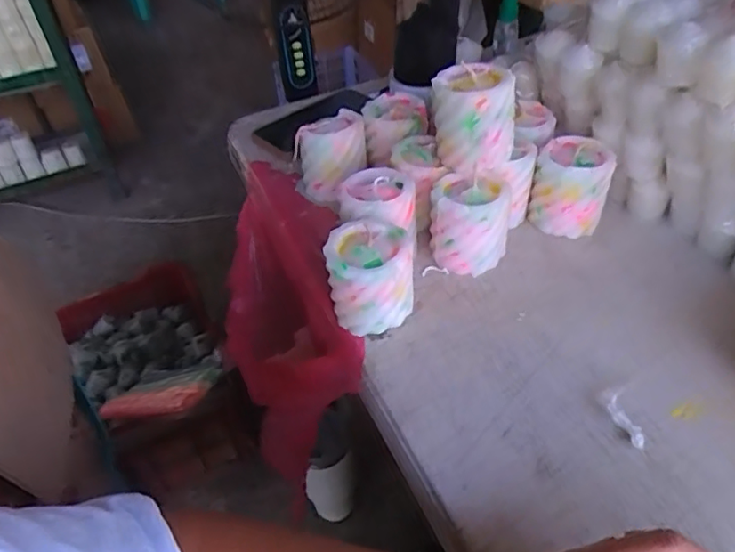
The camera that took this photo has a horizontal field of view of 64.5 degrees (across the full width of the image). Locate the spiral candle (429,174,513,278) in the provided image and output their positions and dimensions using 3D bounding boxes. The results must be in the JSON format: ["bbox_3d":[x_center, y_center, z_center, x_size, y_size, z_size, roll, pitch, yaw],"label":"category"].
[{"bbox_3d":[0.094,-0.051,0.529,0.067,0.076,0.071,7,44,14],"label":"spiral candle"}]

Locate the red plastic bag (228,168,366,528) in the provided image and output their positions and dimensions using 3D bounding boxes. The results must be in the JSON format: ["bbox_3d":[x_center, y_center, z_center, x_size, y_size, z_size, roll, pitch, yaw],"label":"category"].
[{"bbox_3d":[-0.086,0.050,0.637,0.128,0.226,0.314,-10,43,-4],"label":"red plastic bag"}]

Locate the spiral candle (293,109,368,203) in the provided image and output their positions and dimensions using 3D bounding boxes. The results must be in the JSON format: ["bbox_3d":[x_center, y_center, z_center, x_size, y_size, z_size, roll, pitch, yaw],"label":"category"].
[{"bbox_3d":[-0.039,-0.124,0.614,0.077,0.074,0.065,-6,43,0],"label":"spiral candle"}]

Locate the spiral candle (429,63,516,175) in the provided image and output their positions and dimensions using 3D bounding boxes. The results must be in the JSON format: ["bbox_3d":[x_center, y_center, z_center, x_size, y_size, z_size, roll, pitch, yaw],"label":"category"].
[{"bbox_3d":[0.091,-0.138,0.514,0.072,0.072,0.062,1,43,7],"label":"spiral candle"}]

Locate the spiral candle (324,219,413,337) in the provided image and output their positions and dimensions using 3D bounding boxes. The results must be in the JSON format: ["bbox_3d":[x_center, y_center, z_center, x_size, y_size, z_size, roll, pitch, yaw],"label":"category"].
[{"bbox_3d":[0.001,0.001,0.485,0.066,0.073,0.066,-3,43,3],"label":"spiral candle"}]

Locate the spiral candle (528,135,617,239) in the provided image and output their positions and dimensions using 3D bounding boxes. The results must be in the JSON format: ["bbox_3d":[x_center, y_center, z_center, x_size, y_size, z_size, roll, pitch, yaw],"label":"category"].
[{"bbox_3d":[0.193,-0.086,0.553,0.065,0.070,0.065,11,45,18],"label":"spiral candle"}]

